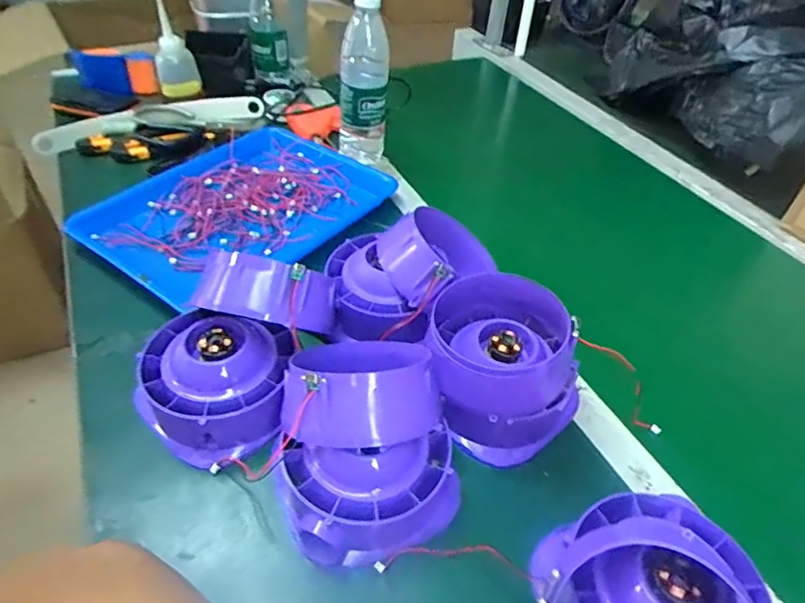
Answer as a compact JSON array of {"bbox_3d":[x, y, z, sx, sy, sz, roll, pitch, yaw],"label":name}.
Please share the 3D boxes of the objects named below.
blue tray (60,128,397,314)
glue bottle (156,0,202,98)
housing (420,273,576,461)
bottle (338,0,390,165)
[{"bbox_3d":[-0.200,-0.113,0.692,0.246,0.045,0.340,28,48,23],"label":"blue tray"},{"bbox_3d":[-0.358,-0.393,0.852,0.062,0.126,0.063,-11,46,-16],"label":"glue bottle"},{"bbox_3d":[0.093,0.052,0.484,0.141,0.089,0.144,4,43,-2],"label":"housing"},{"bbox_3d":[-0.053,-0.294,0.735,0.064,0.231,0.055,3,43,-2],"label":"bottle"}]

